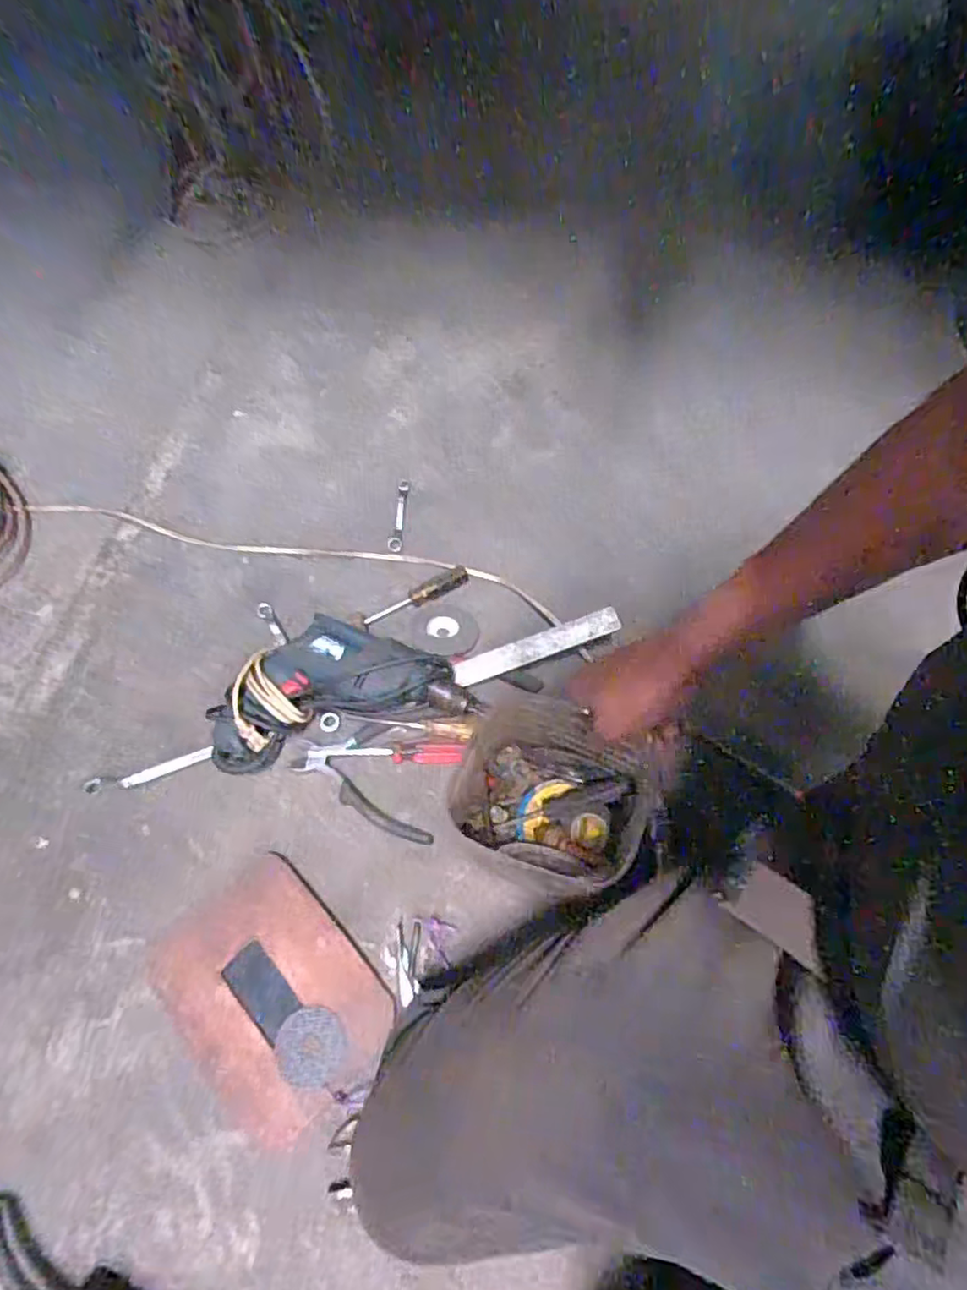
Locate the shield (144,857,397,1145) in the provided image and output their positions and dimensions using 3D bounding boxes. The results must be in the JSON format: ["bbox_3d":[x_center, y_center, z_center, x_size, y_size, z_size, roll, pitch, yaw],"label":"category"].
[{"bbox_3d":[-0.202,0.328,0.620,0.160,0.004,0.219,-41,70,-17],"label":"shield"}]

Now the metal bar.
[{"bbox_3d":[0.059,0.001,0.734,0.191,0.007,0.029,-20,75,4],"label":"metal bar"}]

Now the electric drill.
[{"bbox_3d":[-0.165,0.042,0.725,0.273,0.067,0.134,-13,64,-6],"label":"electric drill"}]

